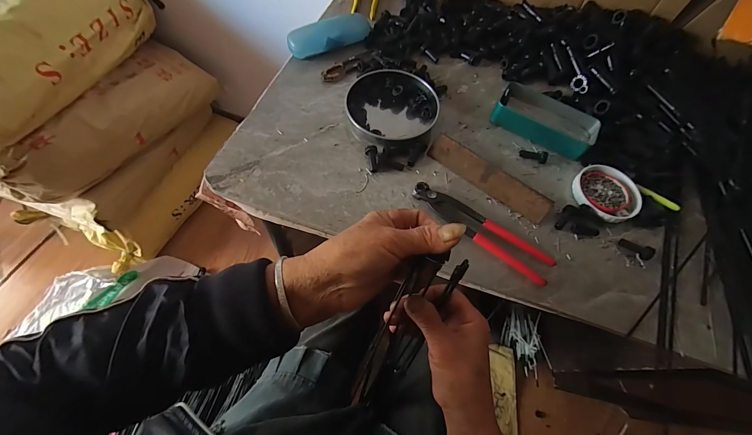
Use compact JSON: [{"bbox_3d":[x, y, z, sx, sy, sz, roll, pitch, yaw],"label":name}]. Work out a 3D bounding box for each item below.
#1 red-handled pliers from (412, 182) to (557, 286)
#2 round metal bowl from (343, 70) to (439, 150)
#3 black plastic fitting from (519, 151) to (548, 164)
[{"bbox_3d":[0.136,0.013,0.409,0.193,0.020,0.046,35,65,13],"label":"red-handled pliers"},{"bbox_3d":[0.025,-0.165,0.478,0.132,0.022,0.134,2,63,-4],"label":"round metal bowl"},{"bbox_3d":[0.237,-0.094,0.475,0.039,0.015,0.013,19,66,26],"label":"black plastic fitting"}]

